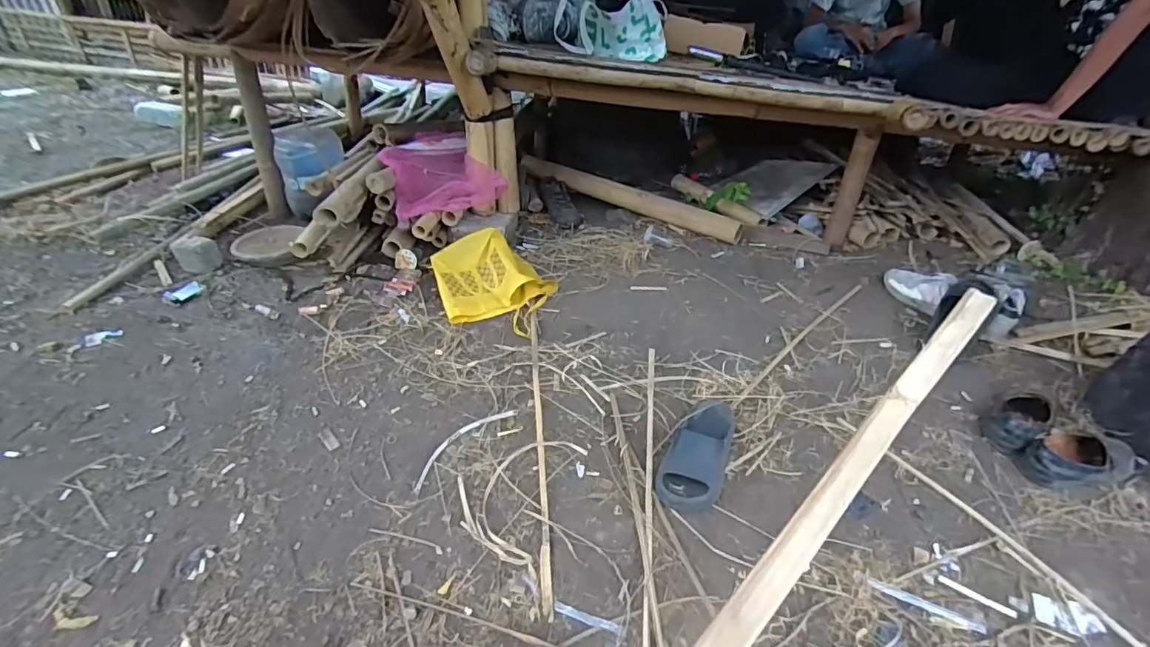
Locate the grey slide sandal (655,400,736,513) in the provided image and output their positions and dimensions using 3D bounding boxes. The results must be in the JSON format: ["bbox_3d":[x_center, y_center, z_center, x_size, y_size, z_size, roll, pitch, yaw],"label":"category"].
[{"bbox_3d":[0.266,0.262,1.076,0.125,0.061,0.286,17,42,20],"label":"grey slide sandal"}]

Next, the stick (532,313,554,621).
[{"bbox_3d":[-0.081,0.230,1.164,0.019,0.019,0.812,1,35,-7],"label":"stick"}]

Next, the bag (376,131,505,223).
[{"bbox_3d":[-0.483,-0.533,1.802,0.351,0.168,0.357,-14,39,-26],"label":"bag"}]

